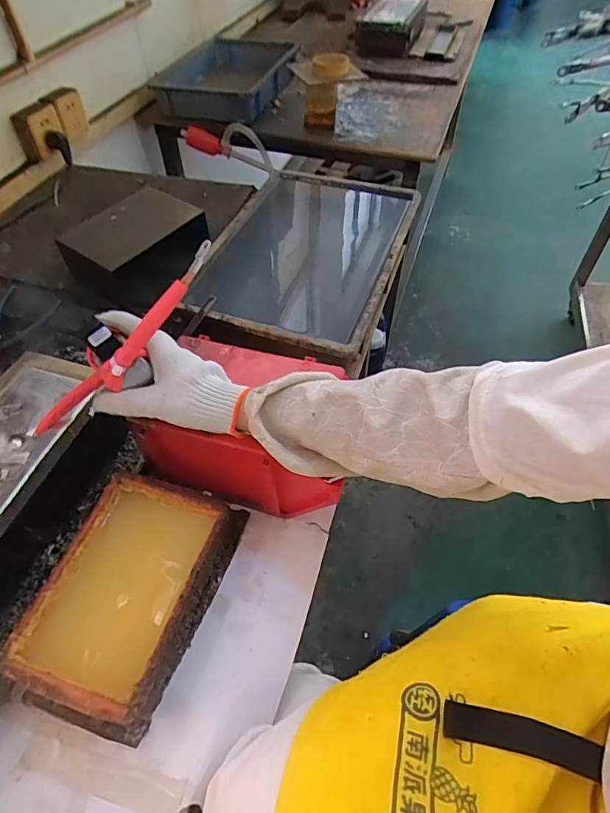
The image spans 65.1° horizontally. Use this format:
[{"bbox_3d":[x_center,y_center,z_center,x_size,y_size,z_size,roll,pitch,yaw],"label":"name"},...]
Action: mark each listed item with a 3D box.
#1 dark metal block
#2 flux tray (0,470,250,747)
[{"bbox_3d":[-0.287,-0.275,0.823,0.137,0.095,0.199,32,59,24],"label":"dark metal block"},{"bbox_3d":[-0.165,0.176,0.461,0.135,0.069,0.220,14,53,12],"label":"flux tray"}]

